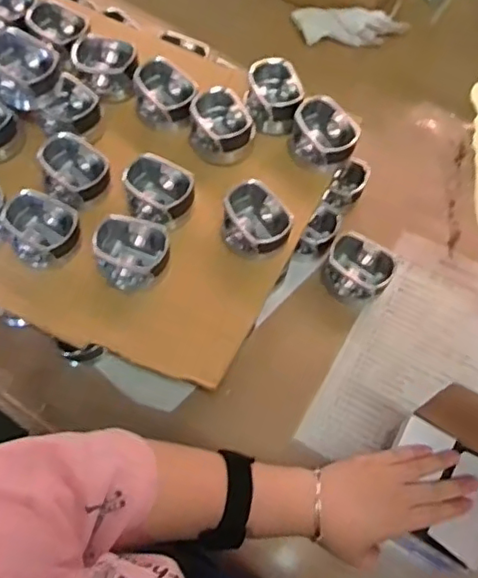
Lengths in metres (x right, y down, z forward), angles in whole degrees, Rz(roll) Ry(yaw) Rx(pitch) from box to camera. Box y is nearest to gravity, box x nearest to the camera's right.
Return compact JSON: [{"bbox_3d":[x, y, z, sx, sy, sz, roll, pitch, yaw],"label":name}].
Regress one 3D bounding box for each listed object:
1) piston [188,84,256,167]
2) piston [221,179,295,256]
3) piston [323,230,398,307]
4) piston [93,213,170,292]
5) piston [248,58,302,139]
[{"bbox_3d":[-0.021,-0.190,0.685,0.068,0.056,0.071,0,65,0],"label":"piston"},{"bbox_3d":[0.019,-0.073,0.631,0.077,0.042,0.066,25,68,11],"label":"piston"},{"bbox_3d":[0.138,-0.022,0.685,0.080,0.048,0.065,28,68,12],"label":"piston"},{"bbox_3d":[-0.111,-0.036,0.618,0.079,0.044,0.067,14,66,6],"label":"piston"},{"bbox_3d":[0.043,-0.230,0.707,0.063,0.053,0.074,7,65,3],"label":"piston"}]

